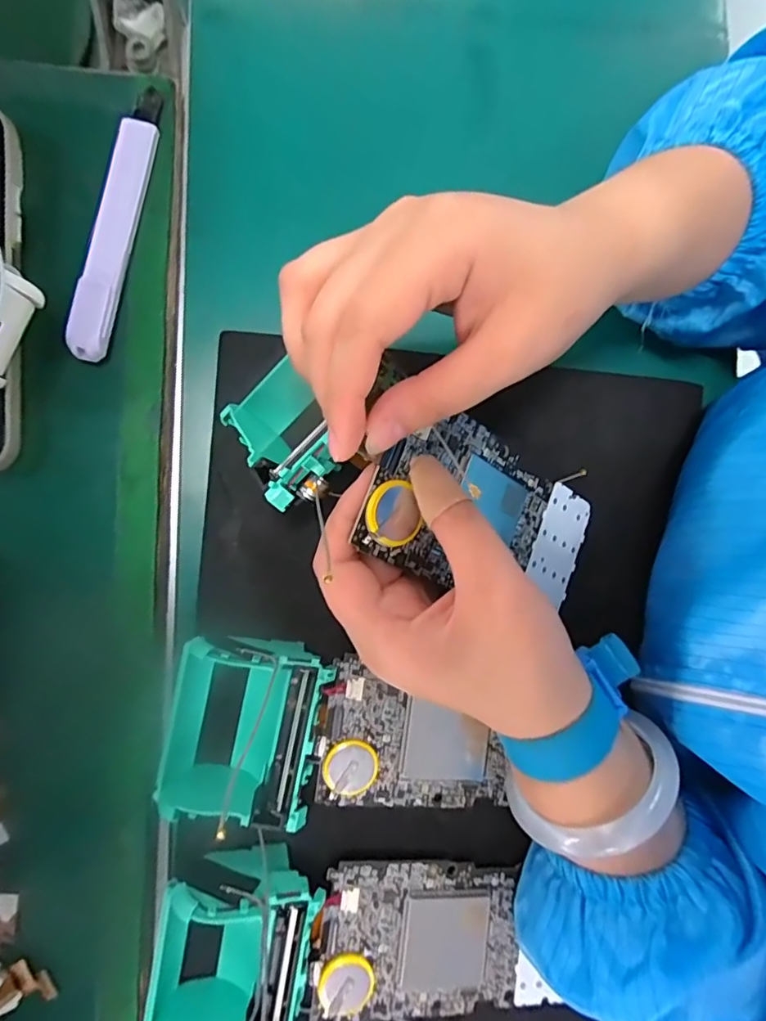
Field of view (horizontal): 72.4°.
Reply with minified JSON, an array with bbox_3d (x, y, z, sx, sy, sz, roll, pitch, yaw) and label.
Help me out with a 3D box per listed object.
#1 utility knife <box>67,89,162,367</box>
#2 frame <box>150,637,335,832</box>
[{"bbox_3d":[-0.119,-0.132,0.236,0.018,0.014,0.131,9,79,3],"label":"utility knife"},{"bbox_3d":[-0.060,0.090,0.217,0.067,0.036,0.069,10,79,3],"label":"frame"}]

